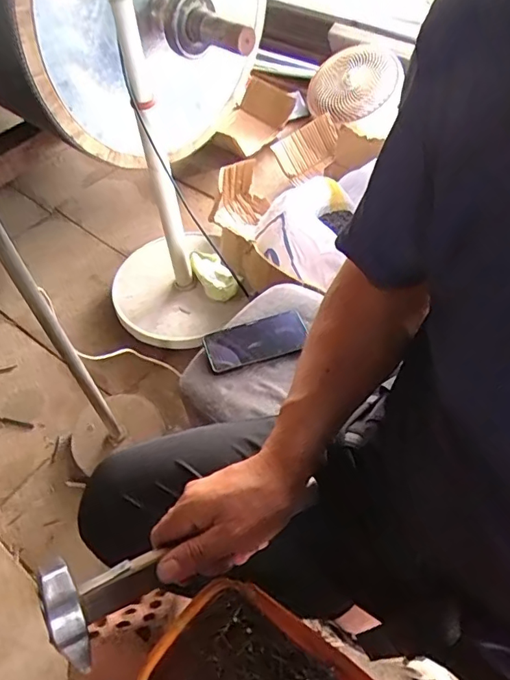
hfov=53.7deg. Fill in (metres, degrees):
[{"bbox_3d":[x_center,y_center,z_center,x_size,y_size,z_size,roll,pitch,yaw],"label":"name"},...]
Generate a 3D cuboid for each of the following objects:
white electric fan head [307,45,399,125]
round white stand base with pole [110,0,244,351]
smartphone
[{"bbox_3d":[0.280,-0.766,1.478,0.268,0.064,0.223,-33,76,3],"label":"white electric fan head"},{"bbox_3d":[-0.193,-0.272,0.966,0.266,0.582,0.302,-19,54,-11],"label":"round white stand base with pole"},{"bbox_3d":[0.002,0.000,0.803,0.161,0.009,0.076,-16,59,-13],"label":"smartphone"}]

